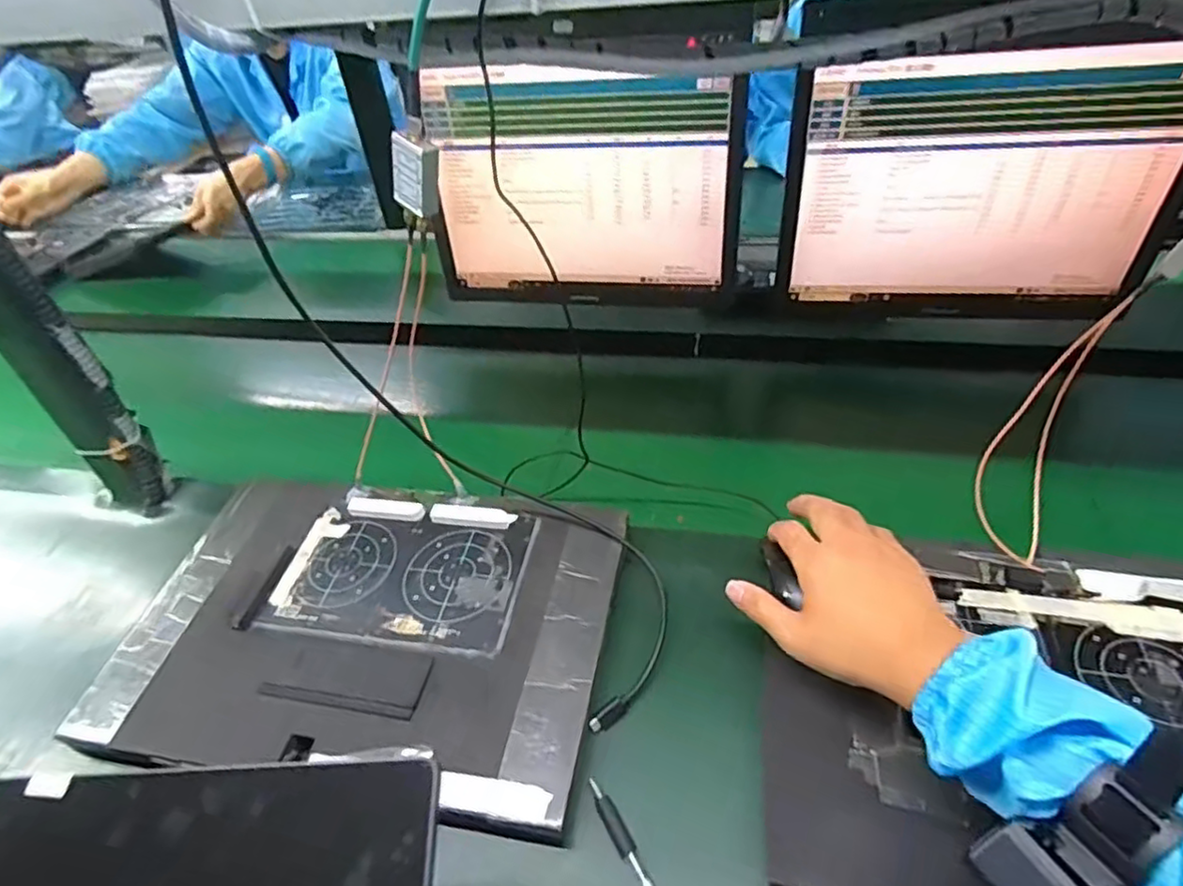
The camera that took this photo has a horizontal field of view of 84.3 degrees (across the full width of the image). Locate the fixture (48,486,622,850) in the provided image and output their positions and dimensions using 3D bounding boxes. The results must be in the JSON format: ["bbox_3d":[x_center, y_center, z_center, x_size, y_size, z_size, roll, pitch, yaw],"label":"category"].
[{"bbox_3d":[-0.182,0.145,0.538,0.382,0.035,0.262,5,43,12],"label":"fixture"}]

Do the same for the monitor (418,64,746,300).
[{"bbox_3d":[-0.016,-0.288,0.750,0.358,0.262,0.038,2,42,9],"label":"monitor"}]

